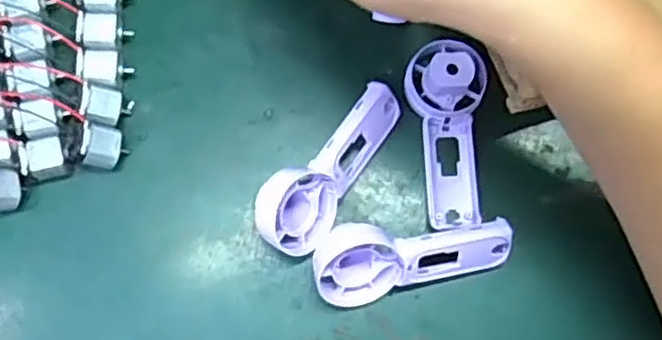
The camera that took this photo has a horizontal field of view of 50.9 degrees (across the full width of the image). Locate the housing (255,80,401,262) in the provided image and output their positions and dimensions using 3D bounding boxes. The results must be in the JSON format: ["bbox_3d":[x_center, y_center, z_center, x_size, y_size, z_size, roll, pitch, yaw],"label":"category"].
[{"bbox_3d":[0.000,-0.002,0.330,0.031,0.038,0.091,35,77,7],"label":"housing"}]

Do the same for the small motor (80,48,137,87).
[{"bbox_3d":[-0.111,-0.049,0.343,0.023,0.015,0.018,5,75,-1],"label":"small motor"}]

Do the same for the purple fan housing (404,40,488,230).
[{"bbox_3d":[0.059,-0.018,0.341,0.037,0.020,0.090,-4,91,-3],"label":"purple fan housing"}]

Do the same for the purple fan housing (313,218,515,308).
[{"bbox_3d":[0.038,0.042,0.325,0.091,0.027,0.035,-4,76,-3],"label":"purple fan housing"}]

